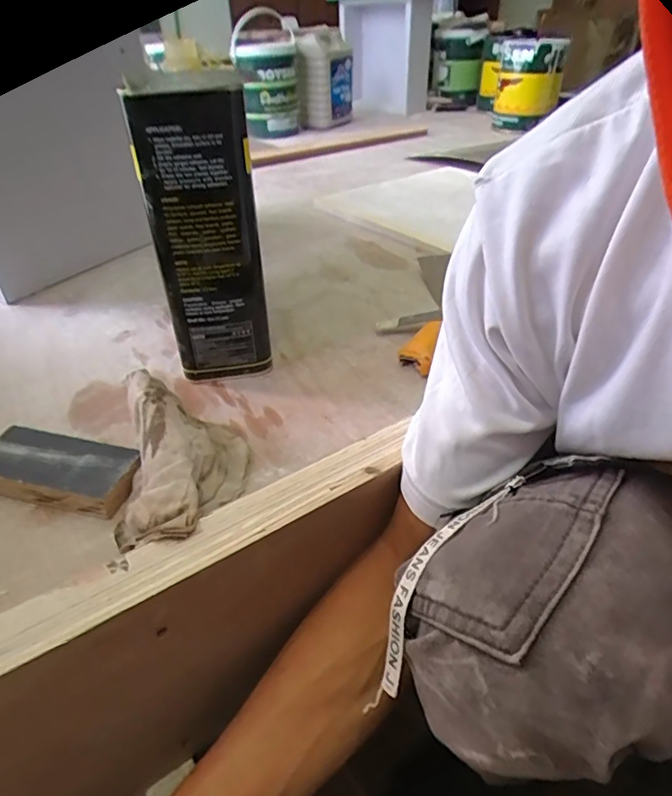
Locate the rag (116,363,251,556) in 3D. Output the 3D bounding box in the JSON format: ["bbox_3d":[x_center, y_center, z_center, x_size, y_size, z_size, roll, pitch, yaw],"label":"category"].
[{"bbox_3d":[-0.110,0.045,0.371,0.087,0.059,0.164,-6,37,-5],"label":"rag"}]

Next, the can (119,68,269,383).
[{"bbox_3d":[-0.114,-0.136,0.456,0.085,0.249,0.075,-10,38,-10],"label":"can"}]

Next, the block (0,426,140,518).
[{"bbox_3d":[-0.213,0.057,0.395,0.127,0.024,0.053,8,38,14],"label":"block"}]

